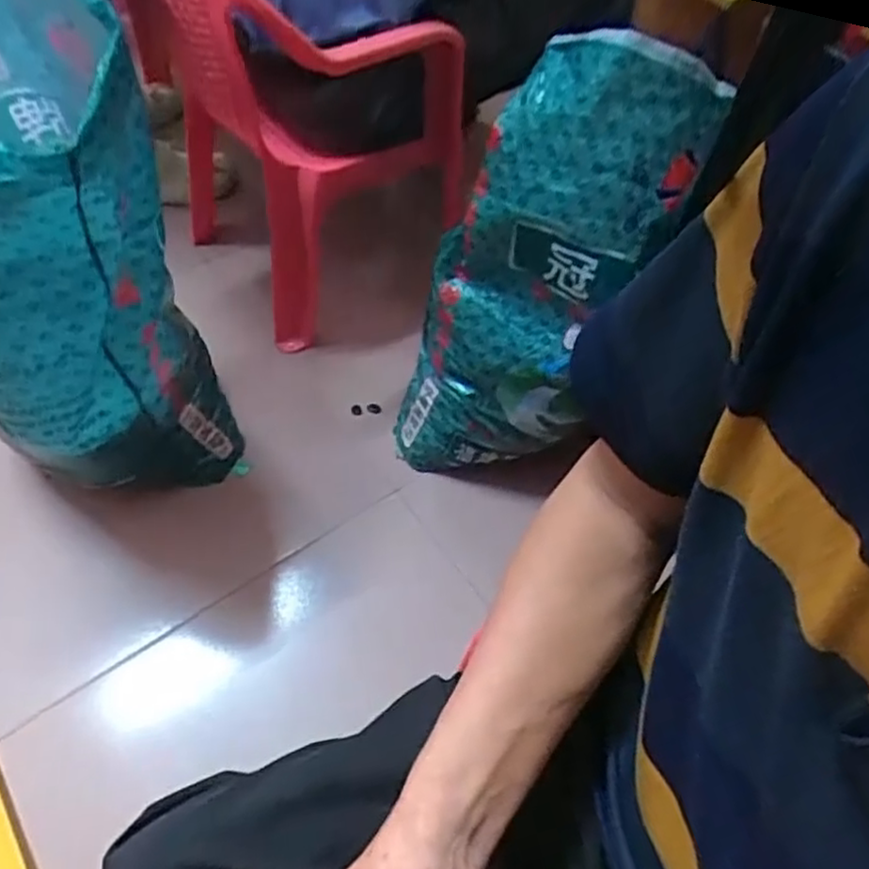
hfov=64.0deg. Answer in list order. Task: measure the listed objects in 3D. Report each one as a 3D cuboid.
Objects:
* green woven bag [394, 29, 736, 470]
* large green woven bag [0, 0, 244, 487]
[{"bbox_3d":[0.118,-0.173,0.888,0.246,0.565,0.259,28,59,13],"label":"green woven bag"},{"bbox_3d":[-0.437,-0.192,0.813,0.260,0.602,0.354,-22,61,-18],"label":"large green woven bag"}]

